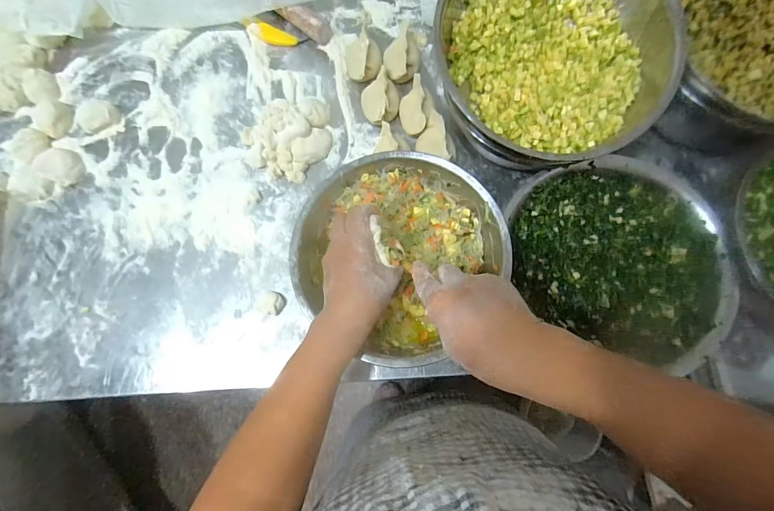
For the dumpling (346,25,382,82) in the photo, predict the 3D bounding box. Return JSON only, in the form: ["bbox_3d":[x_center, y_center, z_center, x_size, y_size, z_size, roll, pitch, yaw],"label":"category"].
[{"bbox_3d":[-0.039,-0.322,0.589,0.057,0.043,0.086,-7,76,-1],"label":"dumpling"}]

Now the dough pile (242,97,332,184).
[{"bbox_3d":[-0.159,-0.188,0.560,0.139,0.036,0.141,-2,76,1],"label":"dough pile"}]

